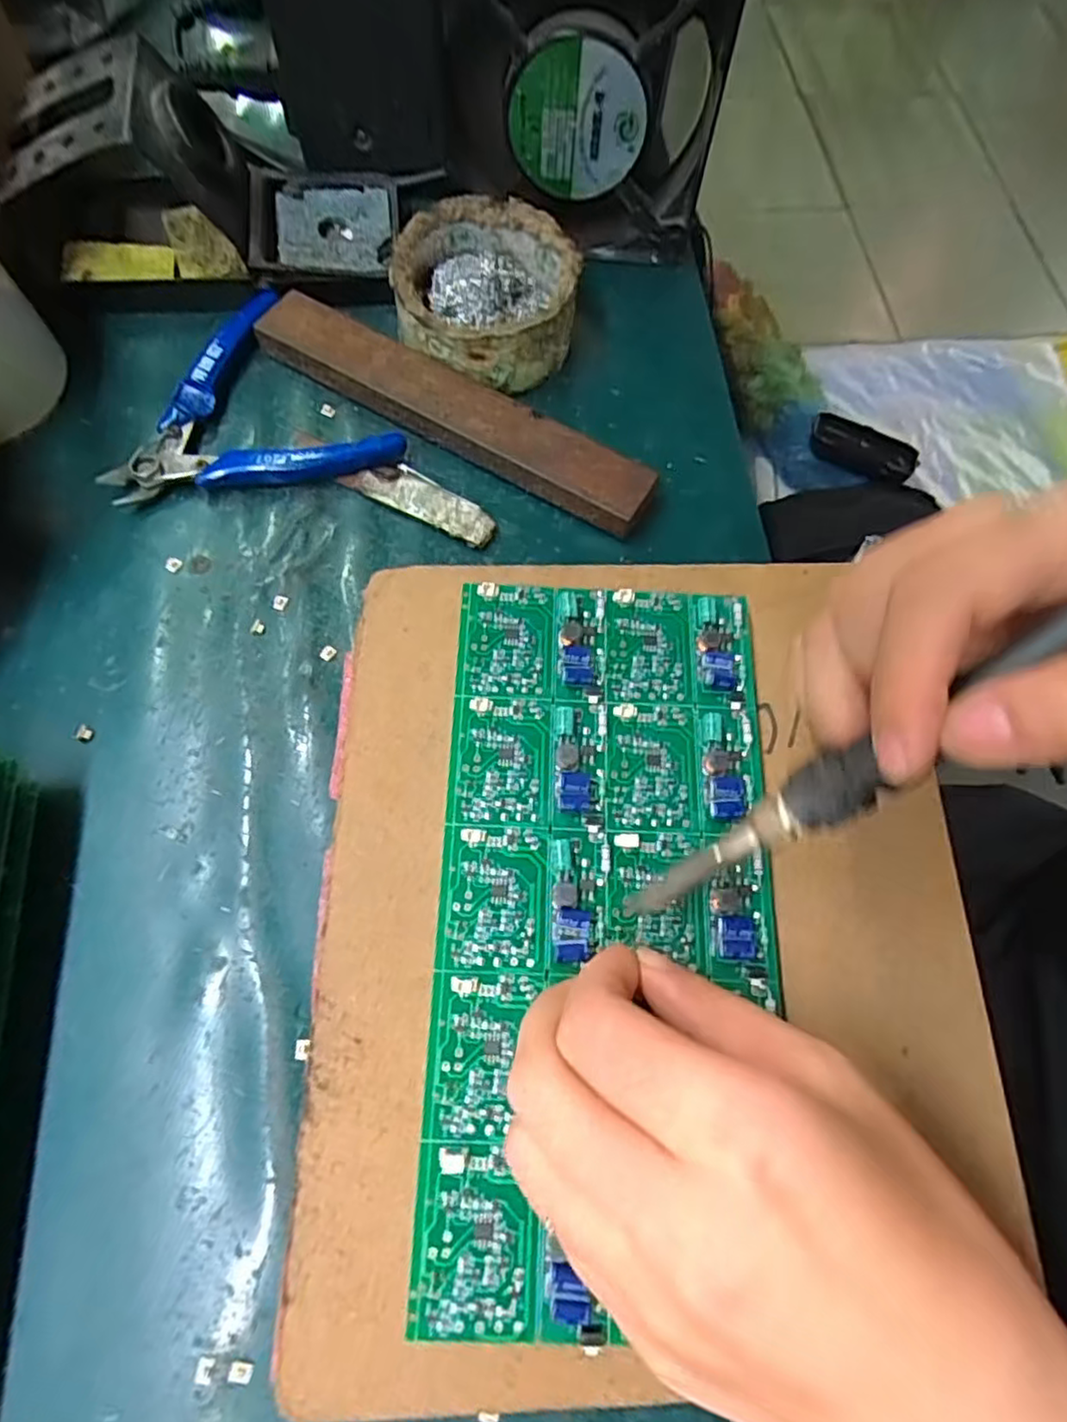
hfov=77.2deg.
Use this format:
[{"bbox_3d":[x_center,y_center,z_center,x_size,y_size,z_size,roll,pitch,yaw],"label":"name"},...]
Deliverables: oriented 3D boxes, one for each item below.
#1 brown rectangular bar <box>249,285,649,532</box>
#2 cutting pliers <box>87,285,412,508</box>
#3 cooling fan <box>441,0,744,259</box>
[{"bbox_3d":[-0.037,-0.137,0.303,0.198,0.012,0.030,32,71,8],"label":"brown rectangular bar"},{"bbox_3d":[-0.130,-0.148,0.308,0.124,0.012,0.105,-10,71,-7],"label":"cutting pliers"},{"bbox_3d":[0.022,-0.274,0.299,0.116,0.116,0.044,4,70,-2],"label":"cooling fan"}]

